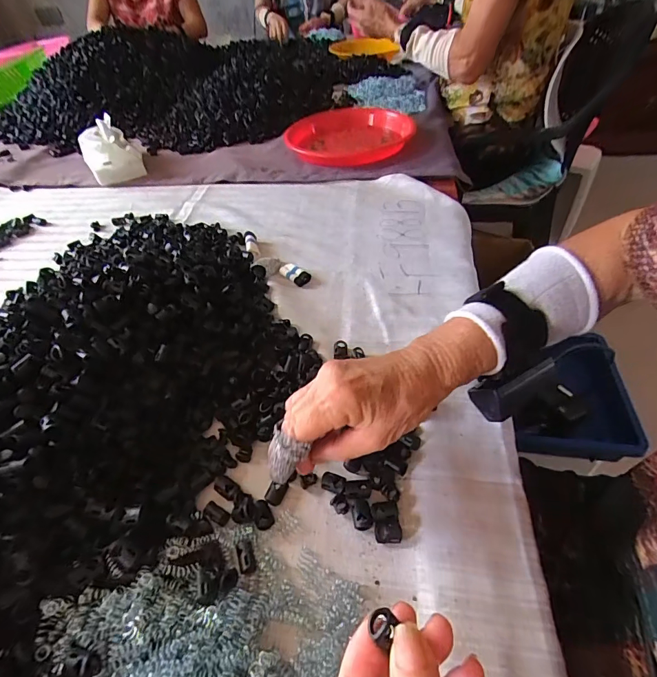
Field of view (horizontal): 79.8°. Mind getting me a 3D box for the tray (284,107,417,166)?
[{"bbox_3d":[0.031,-0.357,0.695,0.212,0.037,0.155,8,48,13],"label":"tray"}]

